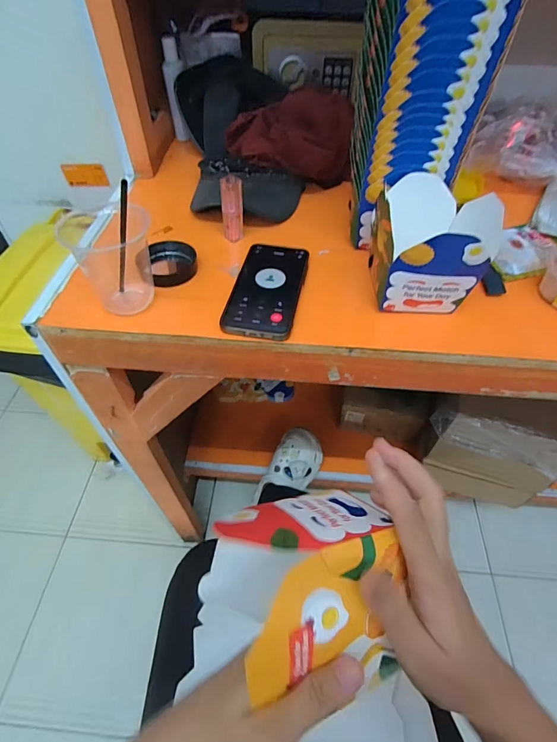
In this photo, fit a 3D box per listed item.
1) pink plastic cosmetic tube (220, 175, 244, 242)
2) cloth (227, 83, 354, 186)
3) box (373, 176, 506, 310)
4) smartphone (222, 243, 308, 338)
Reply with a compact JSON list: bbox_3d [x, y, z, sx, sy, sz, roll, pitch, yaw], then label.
[{"bbox_3d":[-0.061,-0.212,0.519,0.027,0.084,0.024,-4,51,-4],"label":"pink plastic cosmetic tube"},{"bbox_3d":[0.014,-0.368,0.601,0.178,0.085,0.158,-8,52,-7],"label":"cloth"},{"bbox_3d":[0.166,-0.137,0.439,0.110,0.101,0.122,0,51,-1],"label":"box"},{"bbox_3d":[-0.012,-0.102,0.473,0.080,0.009,0.163,7,51,8],"label":"smartphone"}]

